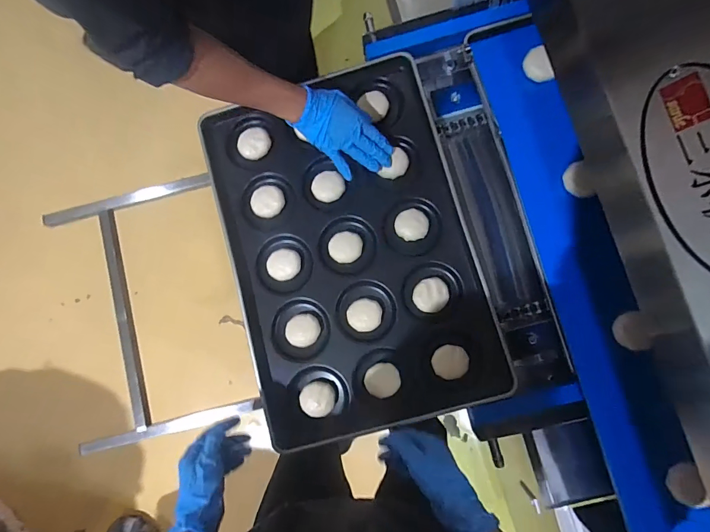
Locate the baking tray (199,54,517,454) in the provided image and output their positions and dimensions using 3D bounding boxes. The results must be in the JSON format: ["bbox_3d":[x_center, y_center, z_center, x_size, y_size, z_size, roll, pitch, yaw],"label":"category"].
[{"bbox_3d":[-0.011,-0.028,0.653,0.397,0.037,0.580,-16,82,3],"label":"baking tray"}]

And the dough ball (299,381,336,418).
[{"bbox_3d":[-0.063,0.221,0.636,0.057,0.019,0.051,4,84,6],"label":"dough ball"}]

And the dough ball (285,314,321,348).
[{"bbox_3d":[-0.088,0.110,0.650,0.056,0.022,0.055,-1,84,5],"label":"dough ball"}]

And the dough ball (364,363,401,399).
[{"bbox_3d":[0.045,0.186,0.624,0.057,0.020,0.051,6,84,6],"label":"dough ball"}]

